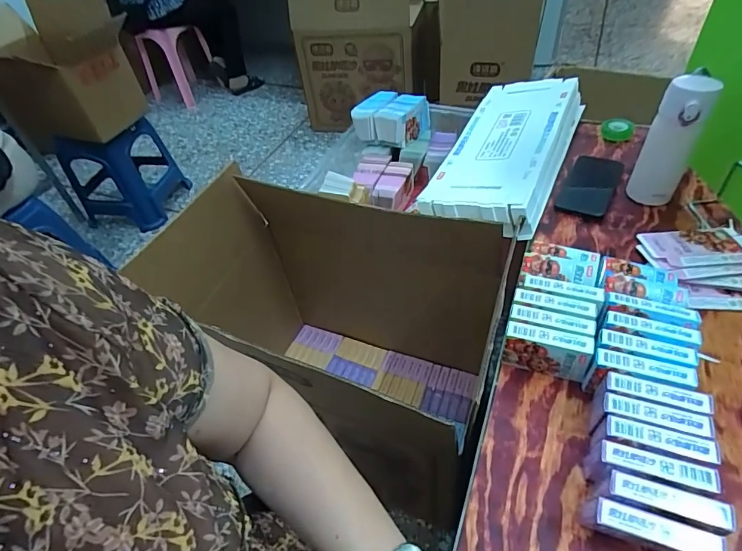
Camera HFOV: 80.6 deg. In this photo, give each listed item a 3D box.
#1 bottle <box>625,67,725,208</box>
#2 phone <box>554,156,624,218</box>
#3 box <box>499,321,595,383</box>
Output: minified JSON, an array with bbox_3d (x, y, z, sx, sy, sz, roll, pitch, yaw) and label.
[{"bbox_3d":[0.453,-0.197,0.665,0.067,0.192,0.073,26,56,27],"label":"bottle"},{"bbox_3d":[0.376,-0.156,0.747,0.076,0.014,0.155,22,54,25],"label":"phone"},{"bbox_3d":[0.205,0.091,0.514,0.092,0.067,0.024,12,51,17],"label":"box"}]

